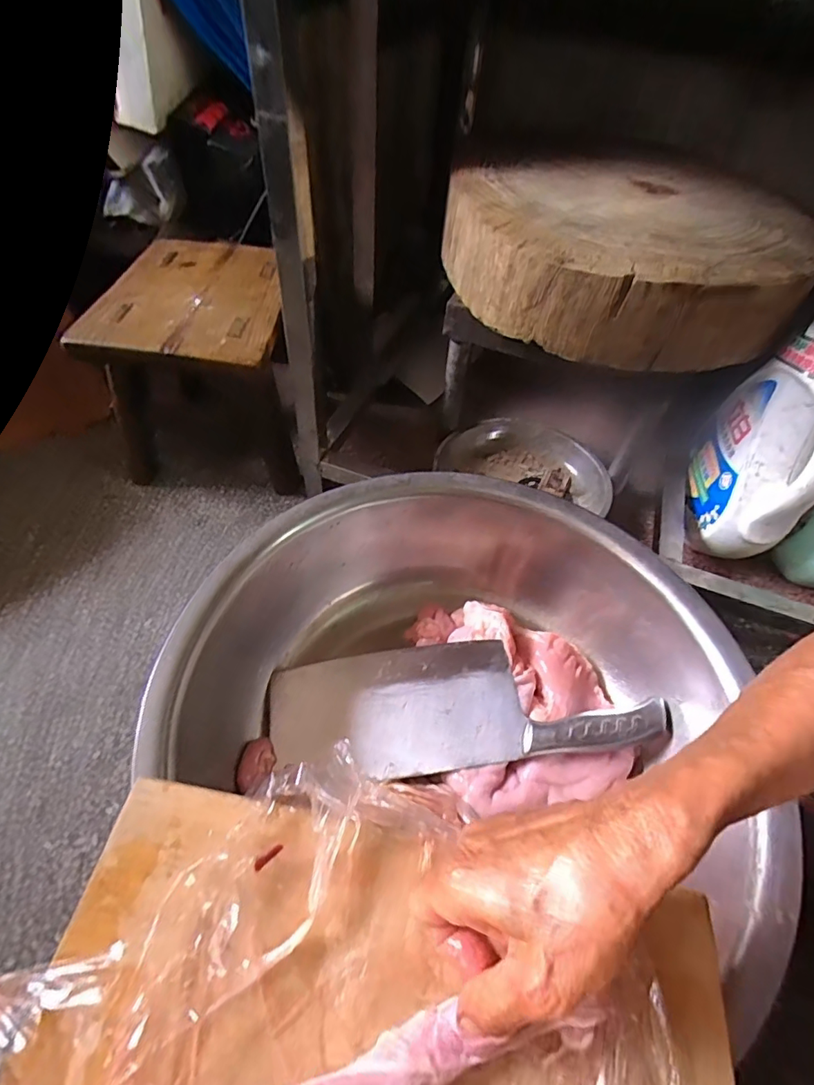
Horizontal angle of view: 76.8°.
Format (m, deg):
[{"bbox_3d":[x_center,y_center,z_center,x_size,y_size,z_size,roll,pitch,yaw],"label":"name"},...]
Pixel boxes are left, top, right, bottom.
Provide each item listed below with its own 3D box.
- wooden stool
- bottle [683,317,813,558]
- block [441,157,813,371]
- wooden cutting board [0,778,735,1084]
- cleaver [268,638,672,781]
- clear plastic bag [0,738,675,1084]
[{"bbox_3d":[-0.233,-0.201,0.598,0.185,0.193,0.245,-5,54,-7],"label":"wooden stool"},{"bbox_3d":[0.367,-0.111,0.502,0.077,0.245,0.148,17,55,7],"label":"bottle"},{"bbox_3d":[0.228,-0.290,0.516,0.337,0.079,0.271,-11,56,-12],"label":"block"},{"bbox_3d":[-0.013,0.247,0.223,0.323,0.022,0.221,11,53,4],"label":"wooden cutting board"},{"bbox_3d":[0.048,0.136,0.444,0.324,0.032,0.105,-3,53,-6],"label":"cleaver"},{"bbox_3d":[-0.036,0.225,0.240,0.306,0.031,0.221,18,54,10],"label":"clear plastic bag"}]

